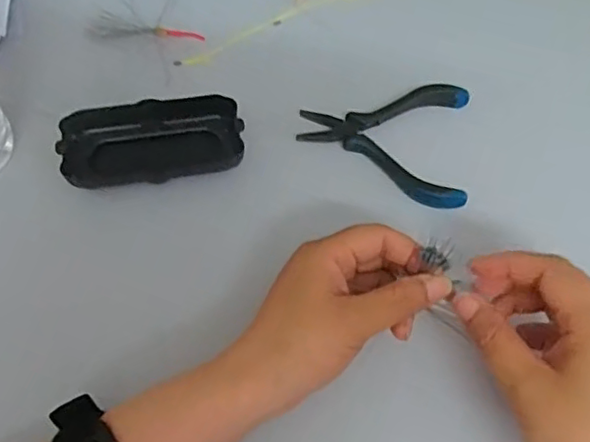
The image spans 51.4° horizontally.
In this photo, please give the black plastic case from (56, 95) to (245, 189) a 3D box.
[{"bbox_3d":[-0.090,-0.051,0.393,0.110,0.024,0.048,-7,65,-6],"label":"black plastic case"}]

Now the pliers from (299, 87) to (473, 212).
[{"bbox_3d":[0.059,-0.056,0.410,0.110,0.011,0.089,6,65,0],"label":"pliers"}]

